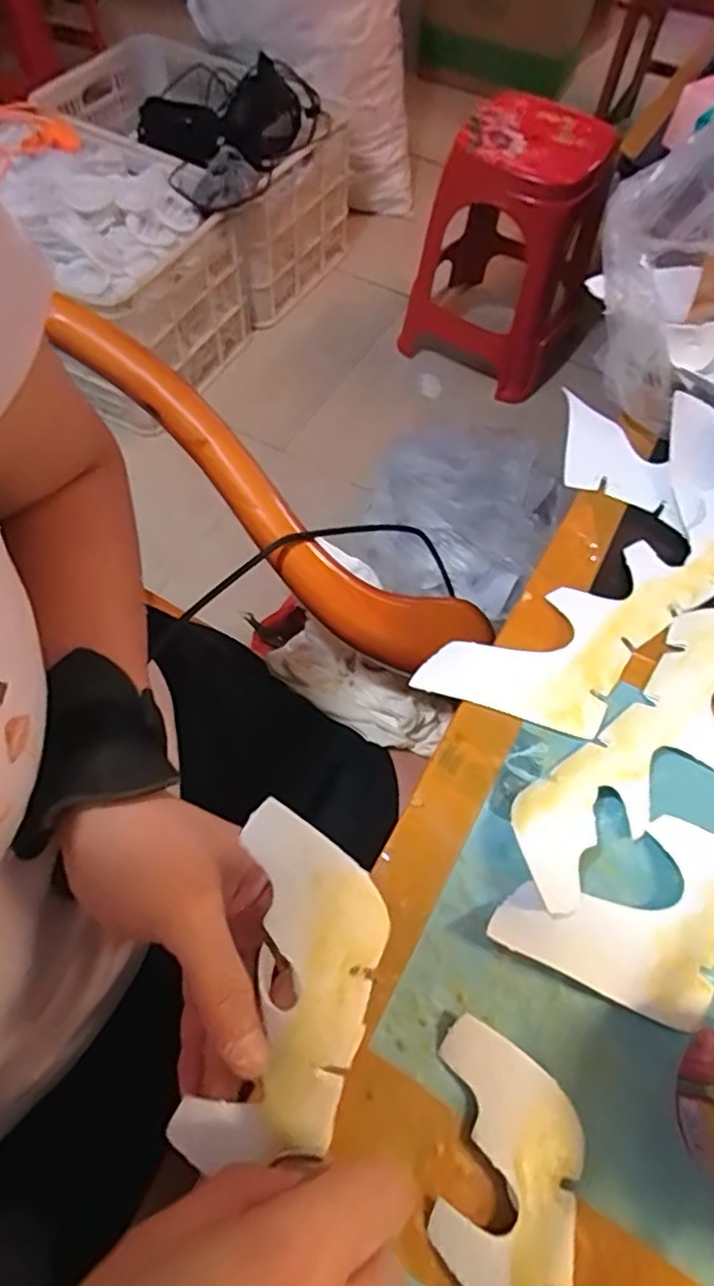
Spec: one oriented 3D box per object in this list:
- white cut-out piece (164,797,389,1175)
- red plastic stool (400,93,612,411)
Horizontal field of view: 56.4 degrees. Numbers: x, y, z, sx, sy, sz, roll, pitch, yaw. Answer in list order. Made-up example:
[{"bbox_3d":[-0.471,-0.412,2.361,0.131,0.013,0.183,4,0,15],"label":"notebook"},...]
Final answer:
[{"bbox_3d":[-0.025,0.125,0.232,0.054,0.013,0.126,15,93,9],"label":"white cut-out piece"},{"bbox_3d":[0.342,-0.840,1.413,0.369,0.487,0.318,29,66,12],"label":"red plastic stool"}]

